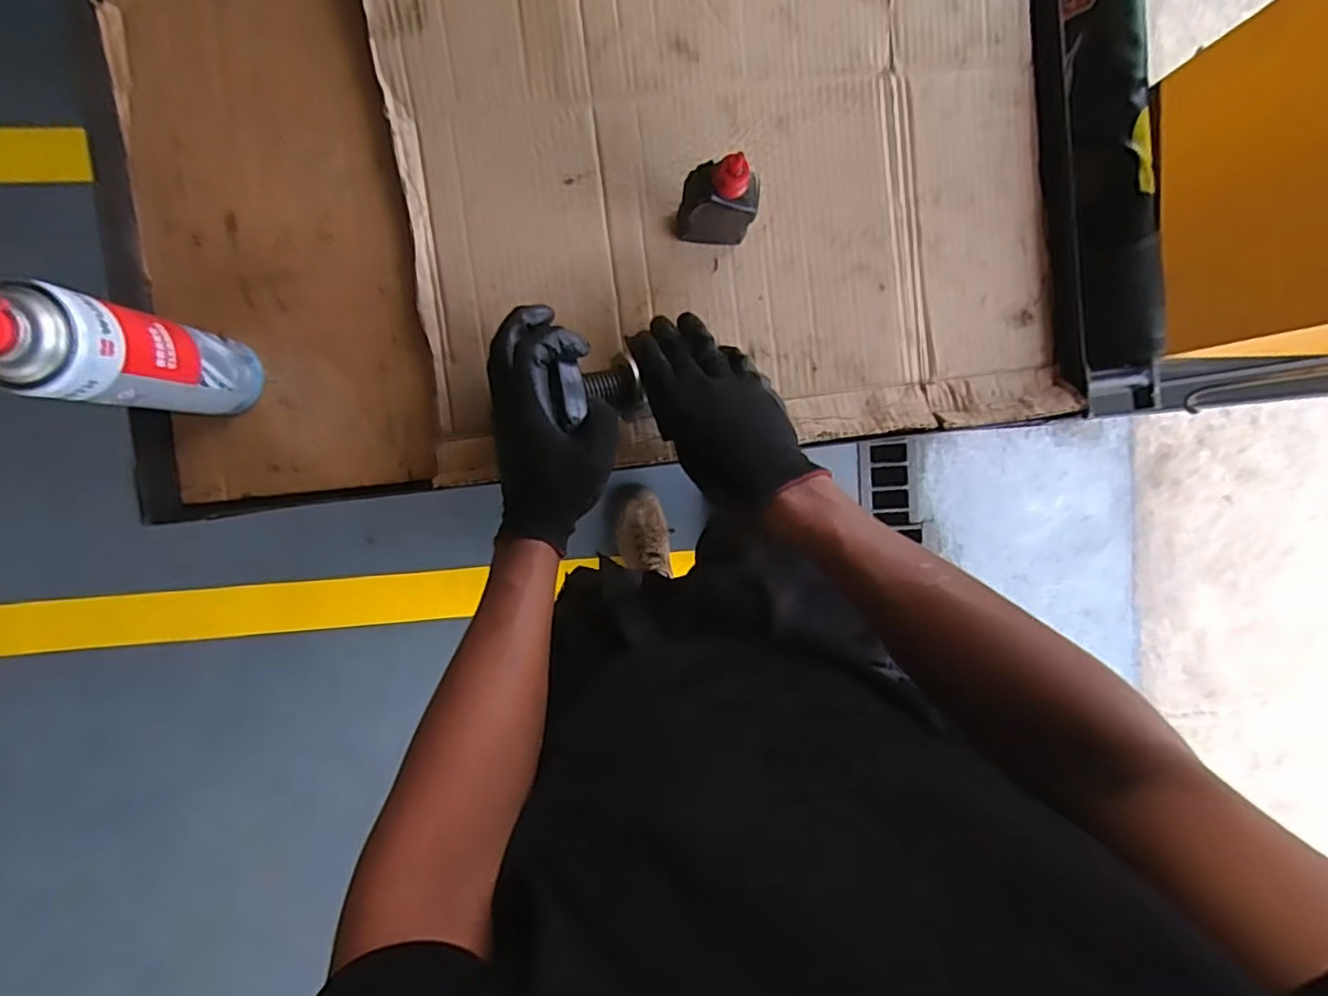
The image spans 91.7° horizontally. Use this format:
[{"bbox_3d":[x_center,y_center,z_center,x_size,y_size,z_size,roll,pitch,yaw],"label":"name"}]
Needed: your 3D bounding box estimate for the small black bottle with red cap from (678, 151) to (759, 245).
[{"bbox_3d":[0.044,-0.234,0.513,0.058,0.127,0.036,1,96,-4],"label":"small black bottle with red cap"}]

